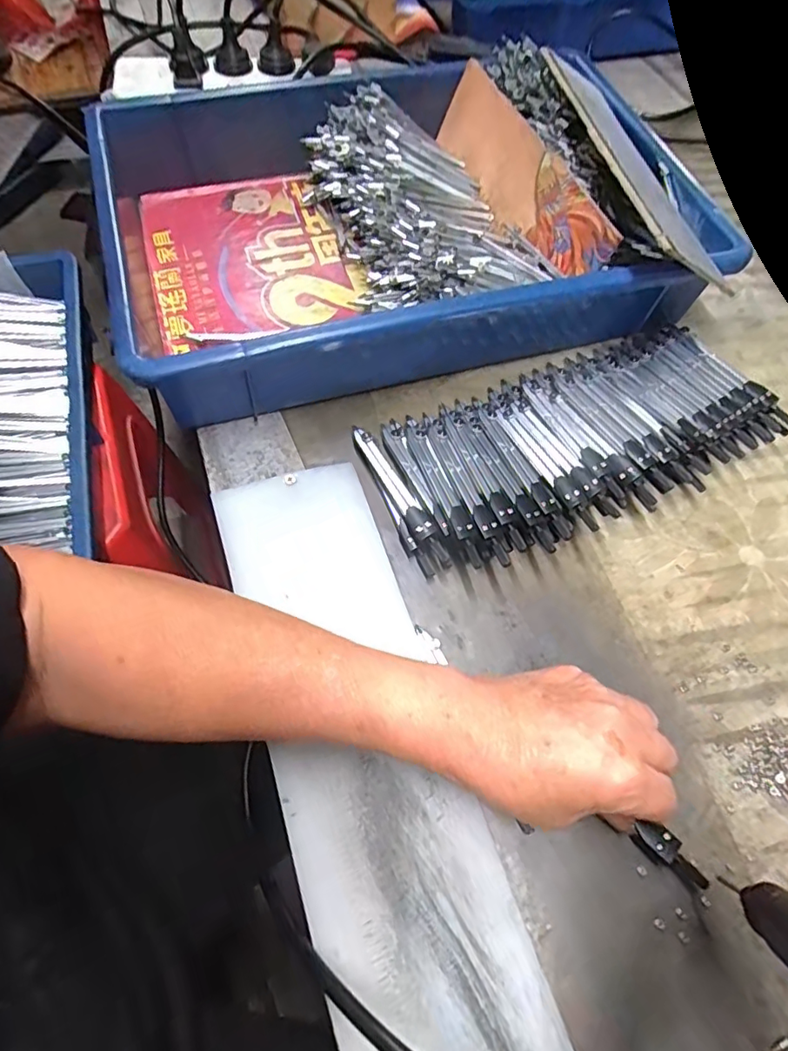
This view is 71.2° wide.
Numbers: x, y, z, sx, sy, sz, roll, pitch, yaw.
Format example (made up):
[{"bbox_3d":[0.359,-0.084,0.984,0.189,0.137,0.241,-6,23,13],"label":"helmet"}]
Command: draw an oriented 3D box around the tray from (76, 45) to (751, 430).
[{"bbox_3d":[0.000,-0.254,0.433,0.421,0.091,0.313,-15,65,-10],"label":"tray"}]

